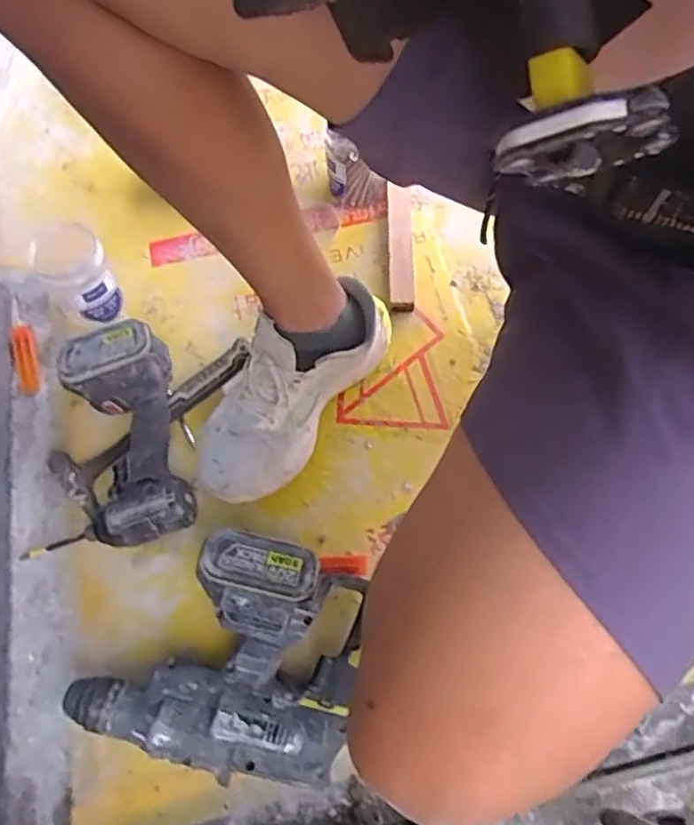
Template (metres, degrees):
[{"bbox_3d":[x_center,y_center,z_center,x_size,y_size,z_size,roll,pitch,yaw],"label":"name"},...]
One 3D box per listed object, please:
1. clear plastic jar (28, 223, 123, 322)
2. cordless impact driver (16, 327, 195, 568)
[{"bbox_3d":[-0.329,-0.169,0.770,0.078,0.094,0.084,-1,66,2],"label":"clear plastic jar"},{"bbox_3d":[-0.267,0.032,0.692,0.165,0.076,0.235,-13,66,-3],"label":"cordless impact driver"}]

